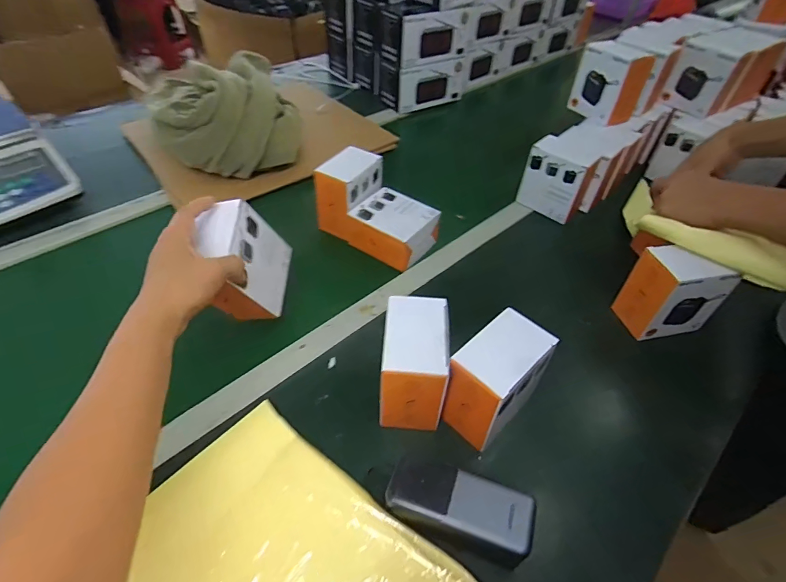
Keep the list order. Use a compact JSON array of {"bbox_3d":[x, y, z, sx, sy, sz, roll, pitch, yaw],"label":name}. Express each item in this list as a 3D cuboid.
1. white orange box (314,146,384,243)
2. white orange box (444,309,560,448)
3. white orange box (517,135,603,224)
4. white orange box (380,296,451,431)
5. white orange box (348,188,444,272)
[{"bbox_3d":[-0.072,-0.166,0.695,0.071,0.104,0.111,27,52,22],"label":"white orange box"},{"bbox_3d":[0.112,0.095,0.456,0.063,0.107,0.102,36,56,28],"label":"white orange box"},{"bbox_3d":[0.295,-0.204,0.760,0.100,0.119,0.064,34,55,27],"label":"white orange box"},{"bbox_3d":[0.022,0.079,0.467,0.069,0.114,0.102,4,47,3],"label":"white orange box"},{"bbox_3d":[0.003,-0.099,0.680,0.121,0.058,0.118,29,53,24],"label":"white orange box"}]

